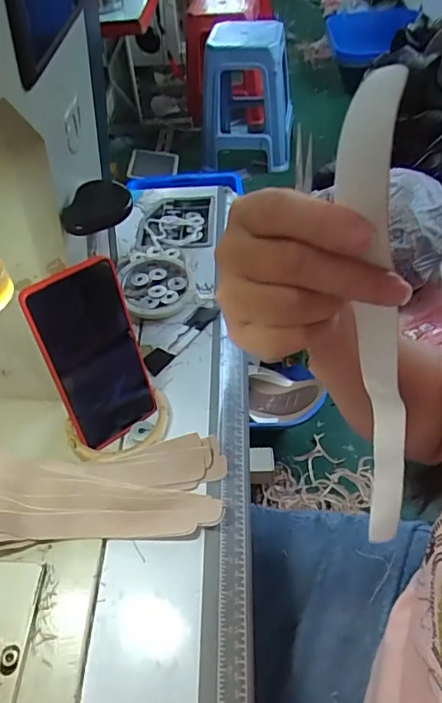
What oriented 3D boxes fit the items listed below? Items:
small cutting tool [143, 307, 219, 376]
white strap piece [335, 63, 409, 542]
[{"bbox_3d":[-0.044,-0.017,0.558,0.026,0.004,0.108,30,57,26],"label":"small cutting tool"},{"bbox_3d":[0.086,0.021,0.273,0.025,0.316,0.032,-4,48,16],"label":"white strap piece"}]

